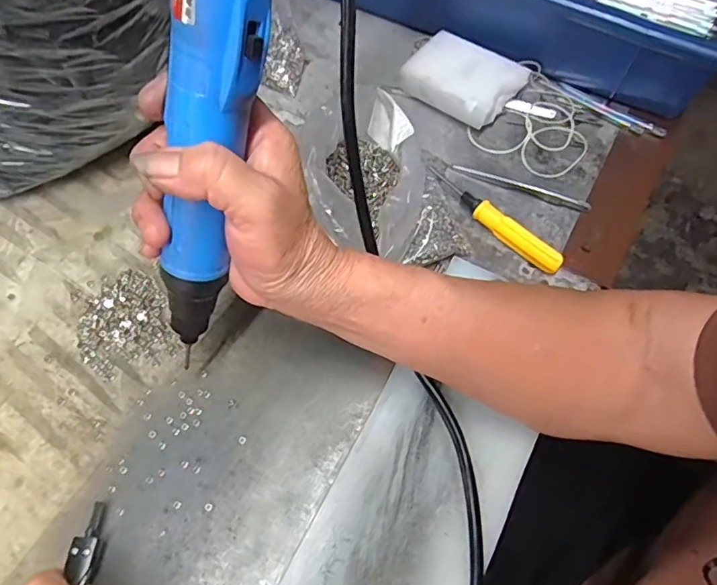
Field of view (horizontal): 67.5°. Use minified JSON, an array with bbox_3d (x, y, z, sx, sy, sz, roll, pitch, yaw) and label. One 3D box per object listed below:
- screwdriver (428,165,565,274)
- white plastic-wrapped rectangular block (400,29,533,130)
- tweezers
[{"bbox_3d":[0.094,-0.054,0.378,0.012,0.018,0.115,-41,73,-18],"label":"screwdriver"},{"bbox_3d":[0.083,-0.170,0.432,0.081,0.032,0.059,38,70,14],"label":"white plastic-wrapped rectangular block"},{"bbox_3d":[0.120,-0.080,0.400,0.103,0.012,0.008,23,67,9],"label":"tweezers"}]

